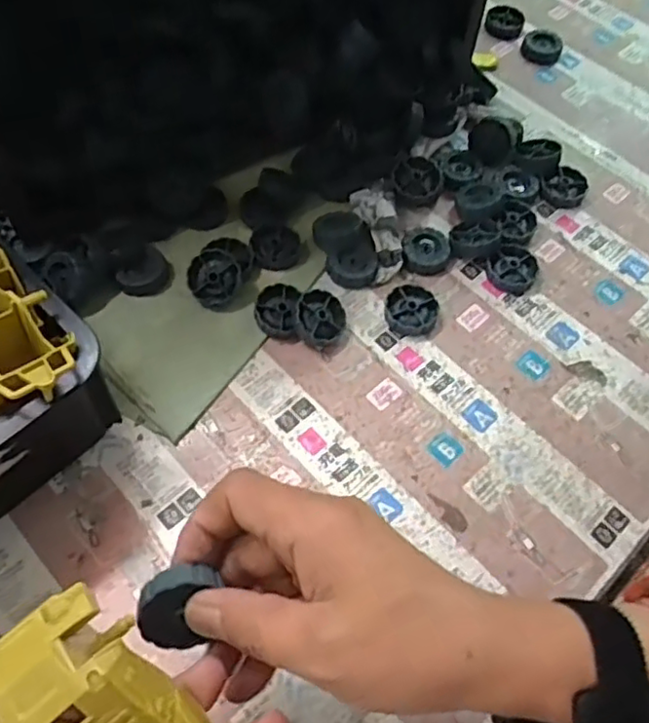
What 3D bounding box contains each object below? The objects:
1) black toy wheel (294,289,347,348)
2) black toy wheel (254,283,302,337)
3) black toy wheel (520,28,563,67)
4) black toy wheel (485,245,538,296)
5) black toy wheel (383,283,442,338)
[{"bbox_3d":[-0.005,-0.030,0.457,0.038,0.015,0.038,9,68,-23],"label":"black toy wheel"},{"bbox_3d":[-0.034,-0.036,0.462,0.032,0.016,0.040,5,61,0],"label":"black toy wheel"},{"bbox_3d":[0.213,-0.309,0.628,0.038,0.013,0.038,1,61,-2],"label":"black toy wheel"},{"bbox_3d":[0.146,-0.072,0.490,0.041,0.010,0.037,-38,69,-21],"label":"black toy wheel"},{"bbox_3d":[0.063,-0.040,0.473,0.039,0.012,0.045,-17,63,-12],"label":"black toy wheel"}]

